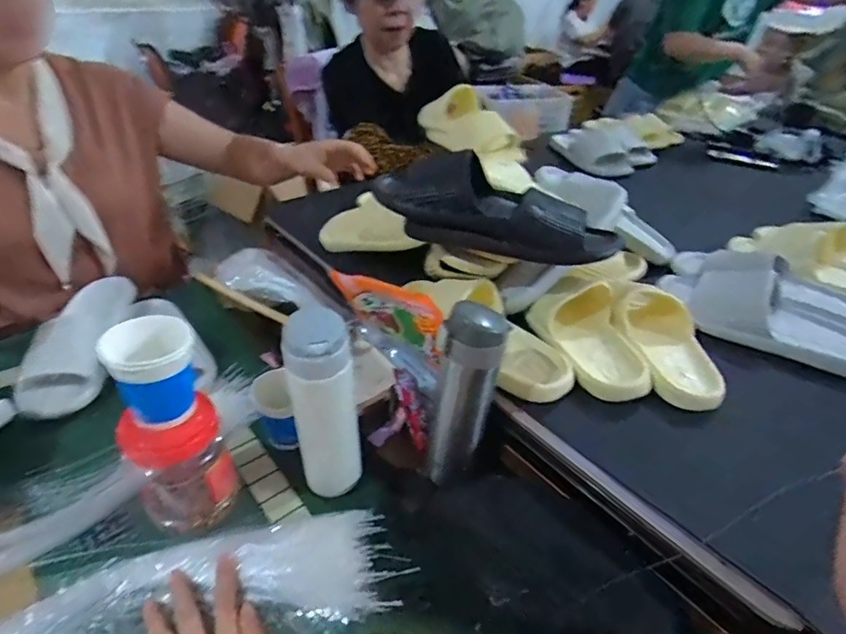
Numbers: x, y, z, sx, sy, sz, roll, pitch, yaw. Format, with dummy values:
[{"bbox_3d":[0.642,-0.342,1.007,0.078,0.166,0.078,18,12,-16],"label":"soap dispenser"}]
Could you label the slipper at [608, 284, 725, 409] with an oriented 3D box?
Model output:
[{"bbox_3d":[0.304,0.030,0.595,0.103,0.054,0.184,-6,37,-12],"label":"slipper"}]

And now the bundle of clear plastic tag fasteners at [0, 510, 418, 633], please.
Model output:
[{"bbox_3d":[-0.235,0.260,0.431,0.420,0.055,0.139,-10,38,-17],"label":"bundle of clear plastic tag fasteners"}]

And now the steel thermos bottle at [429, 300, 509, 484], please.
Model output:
[{"bbox_3d":[0.047,0.088,0.527,0.063,0.209,0.064,10,37,11],"label":"steel thermos bottle"}]

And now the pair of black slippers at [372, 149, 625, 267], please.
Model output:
[{"bbox_3d":[0.086,-0.137,0.601,0.309,0.100,0.087,16,38,18],"label":"pair of black slippers"}]

